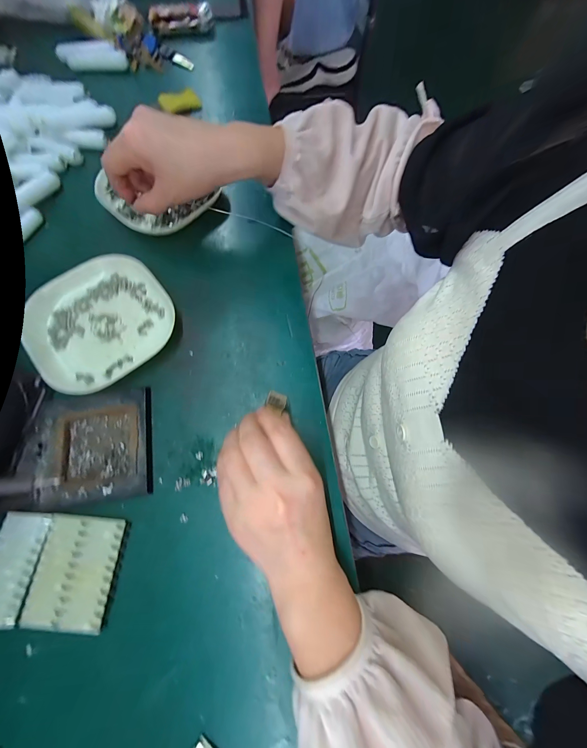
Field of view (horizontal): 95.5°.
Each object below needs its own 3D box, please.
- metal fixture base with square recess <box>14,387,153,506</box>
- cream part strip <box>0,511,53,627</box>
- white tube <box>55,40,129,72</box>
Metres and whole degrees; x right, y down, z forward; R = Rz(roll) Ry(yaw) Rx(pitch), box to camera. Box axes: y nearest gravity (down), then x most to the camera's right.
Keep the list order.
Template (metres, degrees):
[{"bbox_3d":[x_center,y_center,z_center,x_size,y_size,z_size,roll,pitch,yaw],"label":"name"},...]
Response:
[{"bbox_3d":[-0.192,0.066,0.254,0.112,0.015,0.101,-6,73,-3],"label":"metal fixture base with square recess"},{"bbox_3d":[-0.235,0.160,0.222,0.035,0.004,0.081,14,71,-18],"label":"cream part strip"},{"bbox_3d":[-0.322,-0.506,0.422,0.111,0.021,0.028,2,73,-1],"label":"white tube"}]

